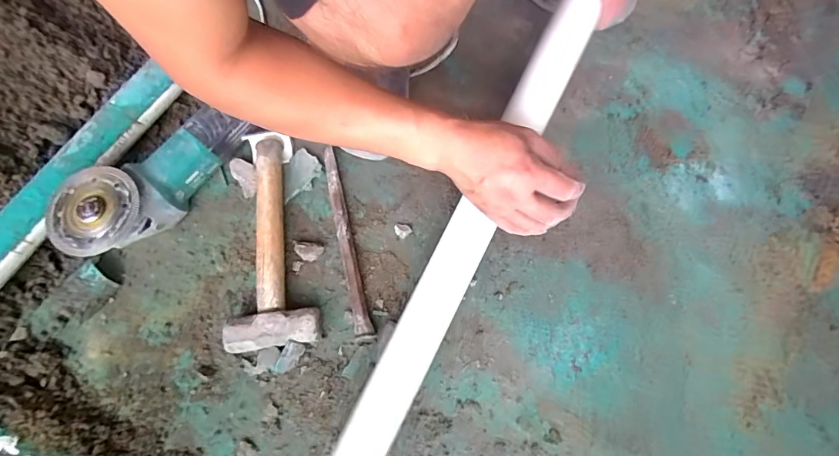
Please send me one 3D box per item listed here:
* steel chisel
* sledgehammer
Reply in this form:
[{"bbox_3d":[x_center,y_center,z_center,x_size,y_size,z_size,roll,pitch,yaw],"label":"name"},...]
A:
[{"bbox_3d":[-0.090,0.017,0.532,0.022,0.020,0.239,-14,77,-2],"label":"steel chisel"},{"bbox_3d":[-0.177,0.021,0.521,0.103,0.040,0.235,-8,76,-1],"label":"sledgehammer"}]

